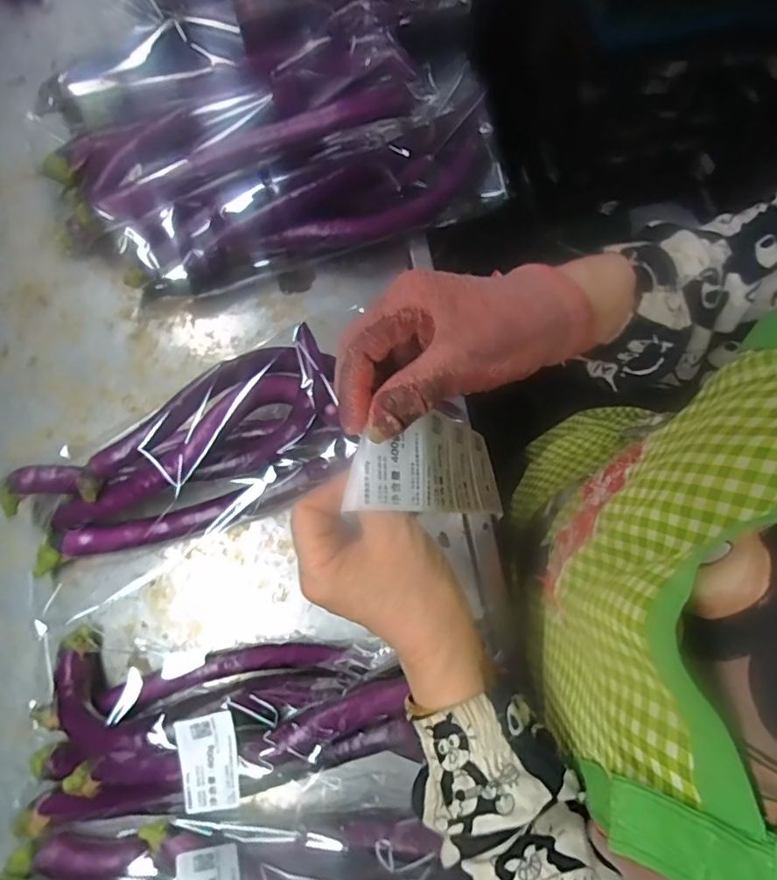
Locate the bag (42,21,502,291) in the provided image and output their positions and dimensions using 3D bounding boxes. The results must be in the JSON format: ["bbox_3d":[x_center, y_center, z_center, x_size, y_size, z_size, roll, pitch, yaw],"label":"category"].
[{"bbox_3d":[-0.115,-0.296,0.549,0.417,0.081,0.241,-16,75,-6],"label":"bag"}]

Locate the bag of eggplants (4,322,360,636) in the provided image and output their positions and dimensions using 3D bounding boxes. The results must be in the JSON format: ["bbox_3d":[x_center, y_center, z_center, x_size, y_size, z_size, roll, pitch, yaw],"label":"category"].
[{"bbox_3d":[-0.175,0.027,0.456,0.293,0.078,0.115,-27,76,-9],"label":"bag of eggplants"}]

